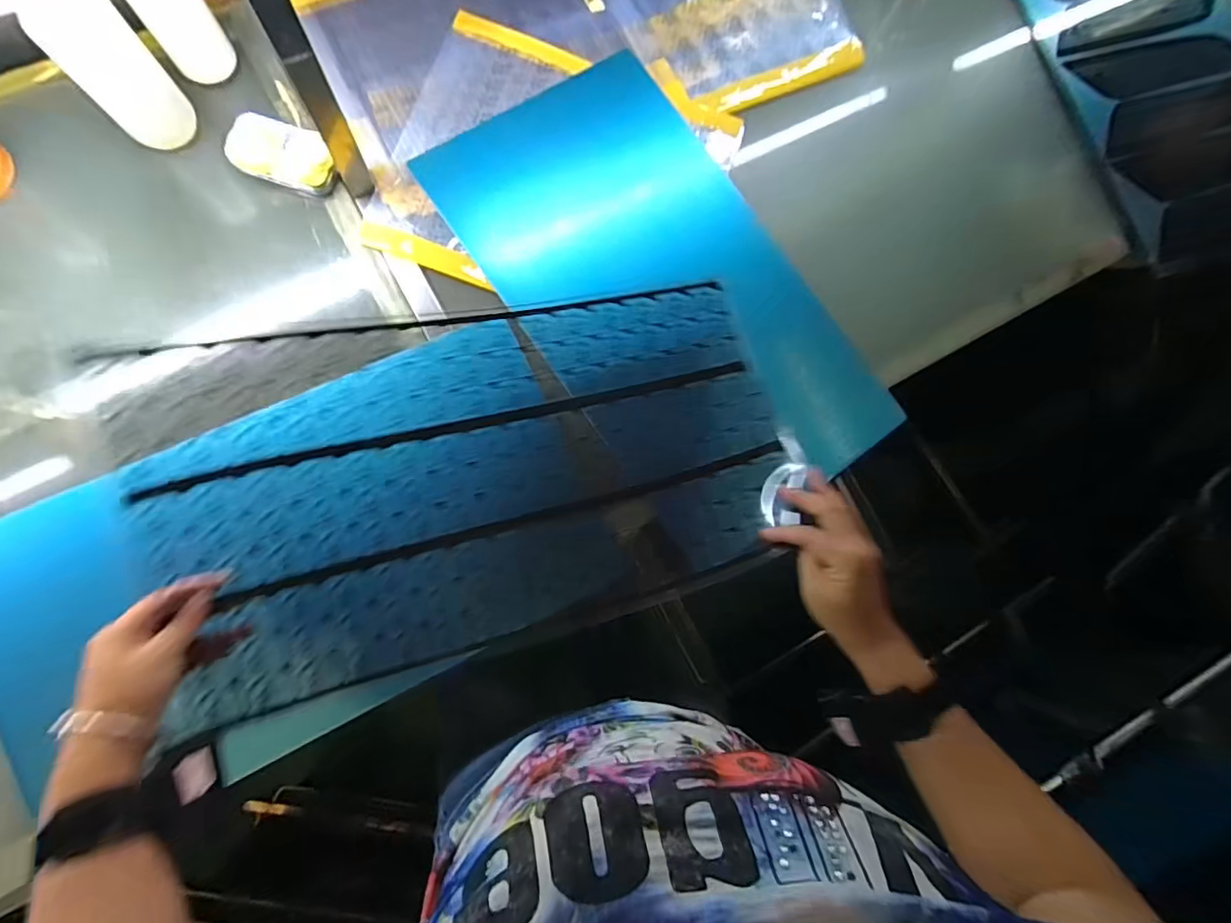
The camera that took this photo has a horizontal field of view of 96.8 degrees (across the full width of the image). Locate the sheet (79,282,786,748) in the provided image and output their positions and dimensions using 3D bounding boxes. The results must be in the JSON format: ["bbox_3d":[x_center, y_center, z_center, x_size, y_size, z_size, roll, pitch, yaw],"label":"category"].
[{"bbox_3d":[-0.107,0.005,0.512,0.571,0.145,0.320,-16,87,-9],"label":"sheet"}]

